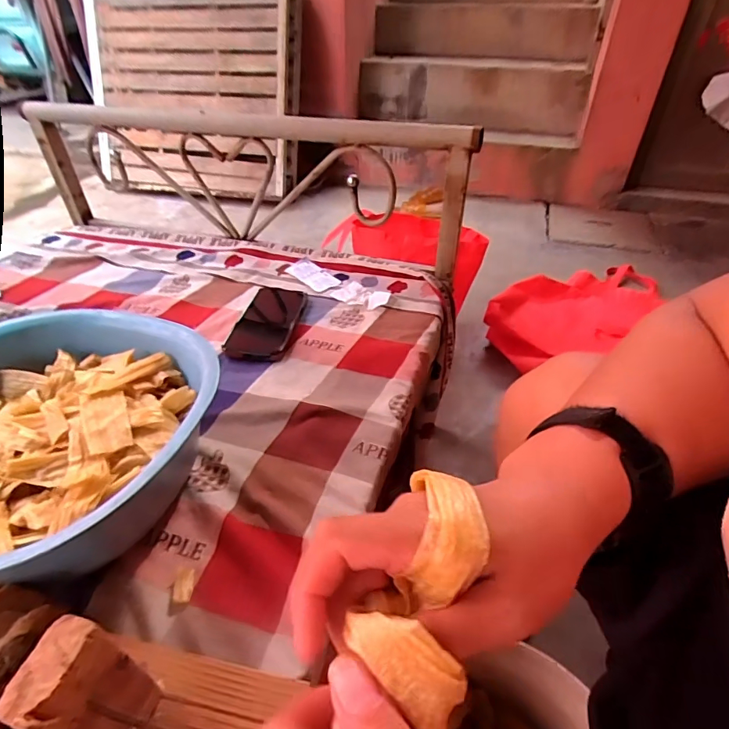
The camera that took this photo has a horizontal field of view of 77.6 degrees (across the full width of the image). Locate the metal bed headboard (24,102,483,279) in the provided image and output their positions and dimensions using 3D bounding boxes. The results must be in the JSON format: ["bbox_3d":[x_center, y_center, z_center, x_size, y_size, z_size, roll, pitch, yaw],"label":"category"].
[{"bbox_3d":[-0.213,-0.299,0.749,0.737,0.227,0.048,11,41,14],"label":"metal bed headboard"}]

